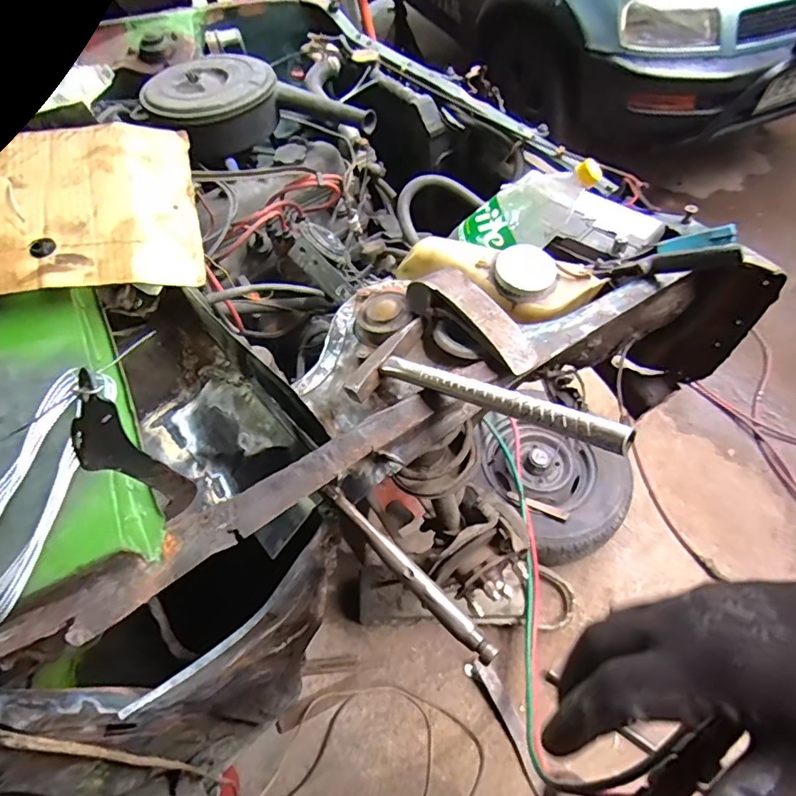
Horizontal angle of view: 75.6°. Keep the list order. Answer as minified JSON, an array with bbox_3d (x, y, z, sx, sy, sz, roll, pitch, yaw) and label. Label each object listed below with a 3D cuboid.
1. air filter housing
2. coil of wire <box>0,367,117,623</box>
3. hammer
[{"bbox_3d":[-0.340,-0.543,0.960,0.219,0.105,0.210,0,53,0],"label":"air filter housing"},{"bbox_3d":[-0.273,0.066,0.374,0.067,0.021,0.192,12,67,8],"label":"coil of wire"},{"bbox_3d":[0.074,-0.008,0.460,0.268,0.030,0.105,21,52,41],"label":"hammer"}]

